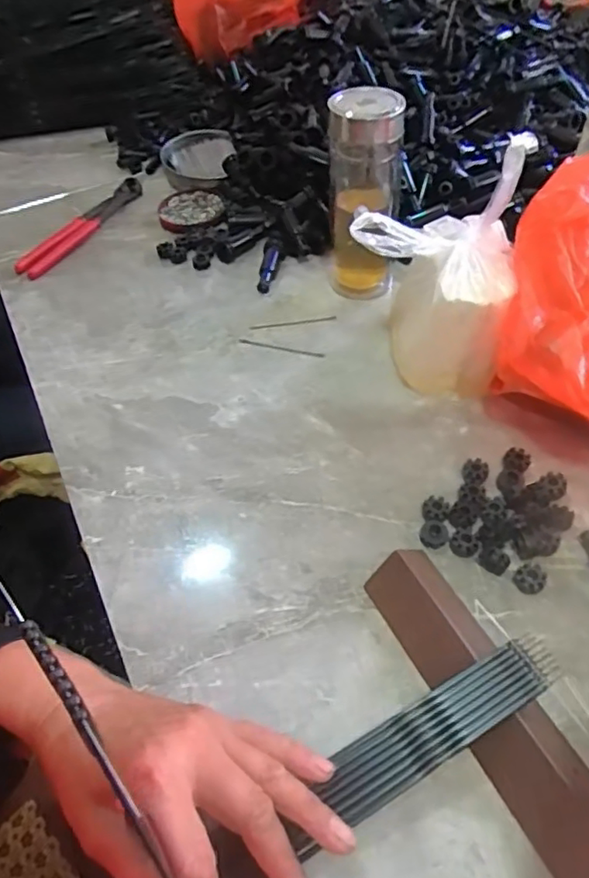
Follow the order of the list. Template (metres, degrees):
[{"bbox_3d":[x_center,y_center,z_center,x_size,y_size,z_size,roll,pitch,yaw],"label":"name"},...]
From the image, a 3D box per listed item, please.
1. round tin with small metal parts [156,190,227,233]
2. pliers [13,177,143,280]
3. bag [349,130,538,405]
[{"bbox_3d":[-0.123,-0.273,0.725,0.078,0.011,0.090,-9,51,-3],"label":"round tin with small metal parts"},{"bbox_3d":[-0.256,-0.254,0.717,0.045,0.012,0.192,21,56,20],"label":"pliers"},{"bbox_3d":[0.119,-0.133,0.488,0.118,0.168,0.108,17,55,17],"label":"bag"}]

